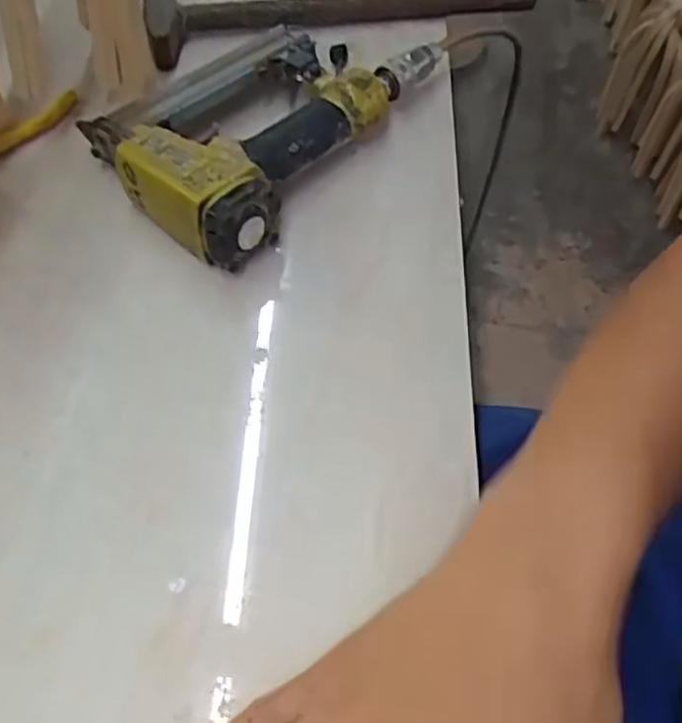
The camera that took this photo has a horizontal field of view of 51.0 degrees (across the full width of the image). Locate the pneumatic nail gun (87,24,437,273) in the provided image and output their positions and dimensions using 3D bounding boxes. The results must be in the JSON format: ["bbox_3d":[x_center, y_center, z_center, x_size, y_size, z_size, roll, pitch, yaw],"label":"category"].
[{"bbox_3d":[-0.056,-0.167,0.474,0.150,0.050,0.233,30,57,18],"label":"pneumatic nail gun"}]

